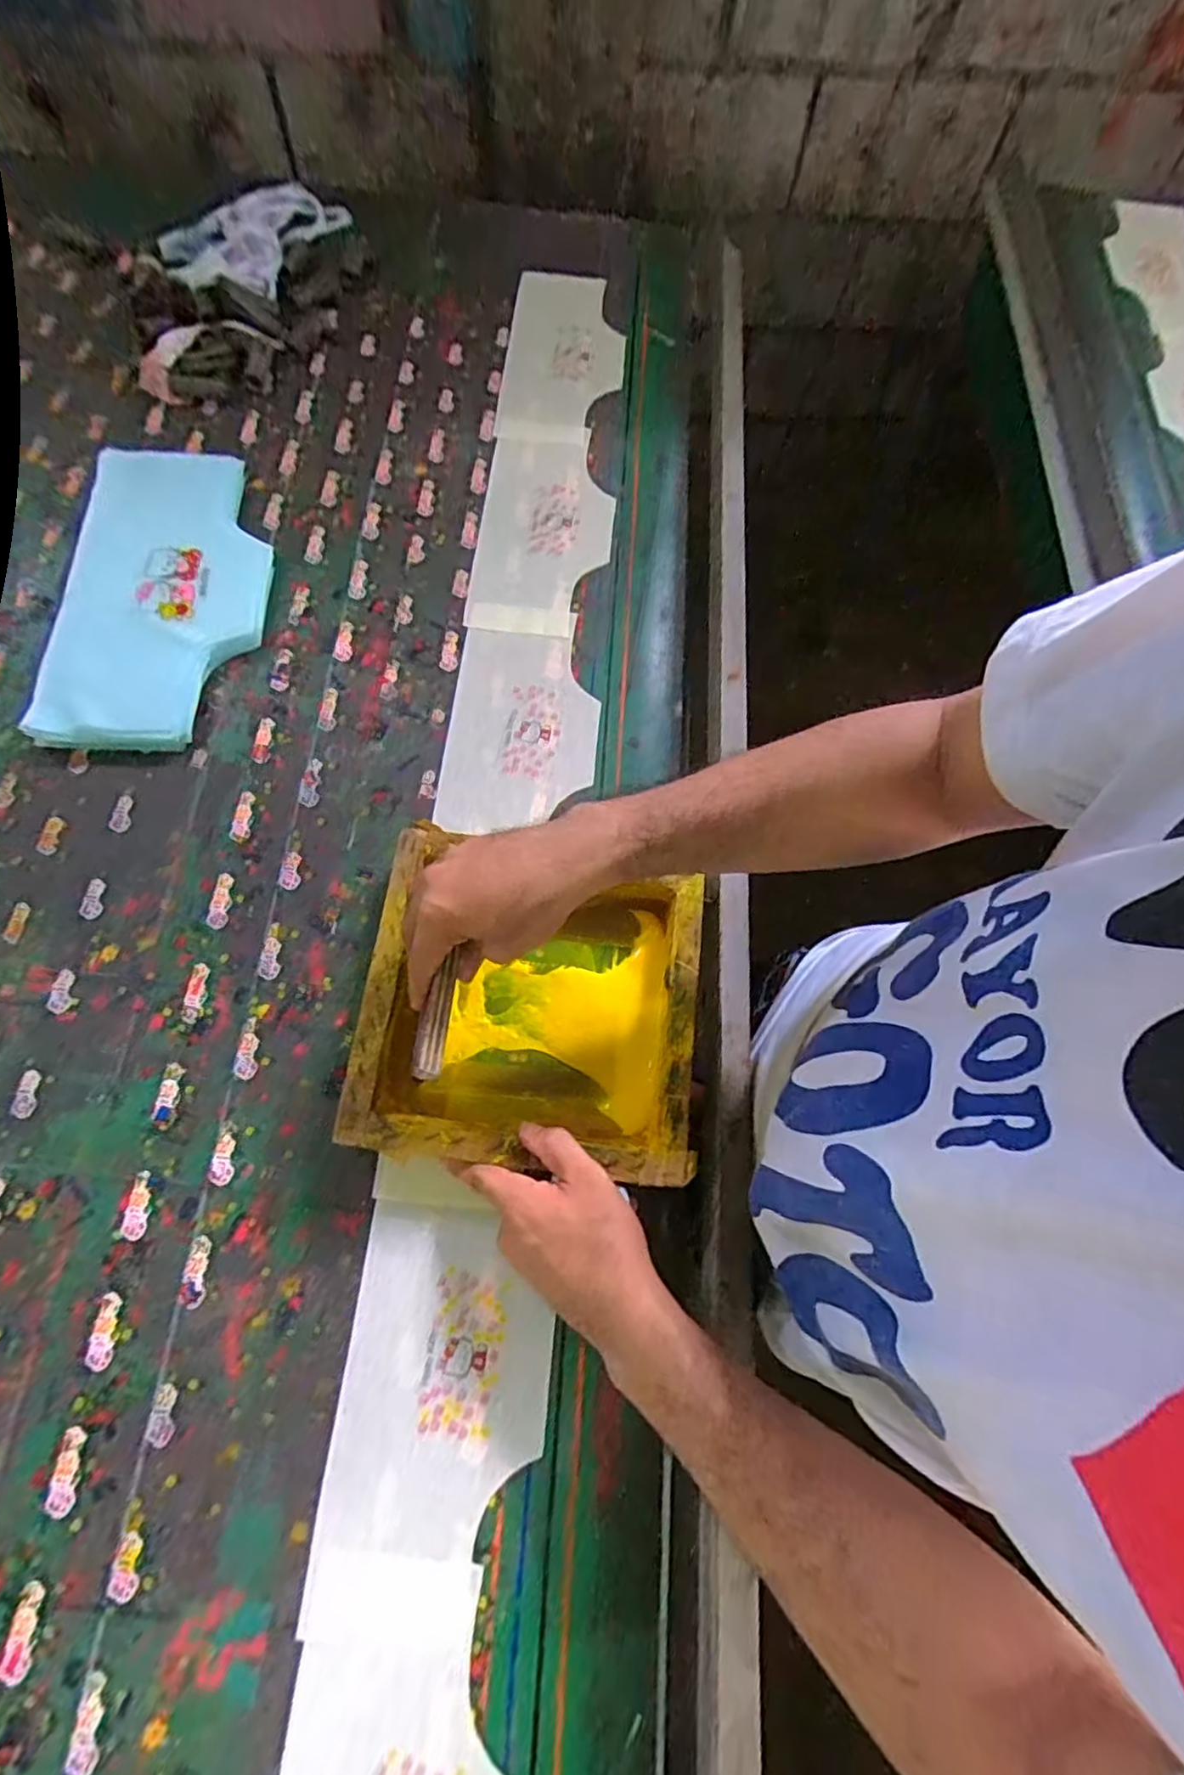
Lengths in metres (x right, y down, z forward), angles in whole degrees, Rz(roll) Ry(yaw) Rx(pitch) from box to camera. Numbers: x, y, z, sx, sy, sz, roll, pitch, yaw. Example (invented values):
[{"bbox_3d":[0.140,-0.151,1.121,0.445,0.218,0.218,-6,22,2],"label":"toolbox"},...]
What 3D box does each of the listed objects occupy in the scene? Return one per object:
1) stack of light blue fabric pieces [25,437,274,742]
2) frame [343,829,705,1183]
[{"bbox_3d":[-0.420,-0.297,0.640,0.186,0.027,0.356,-2,71,-3],"label":"stack of light blue fabric pieces"},{"bbox_3d":[-0.045,0.088,0.518,0.247,0.051,0.237,6,70,0],"label":"frame"}]

